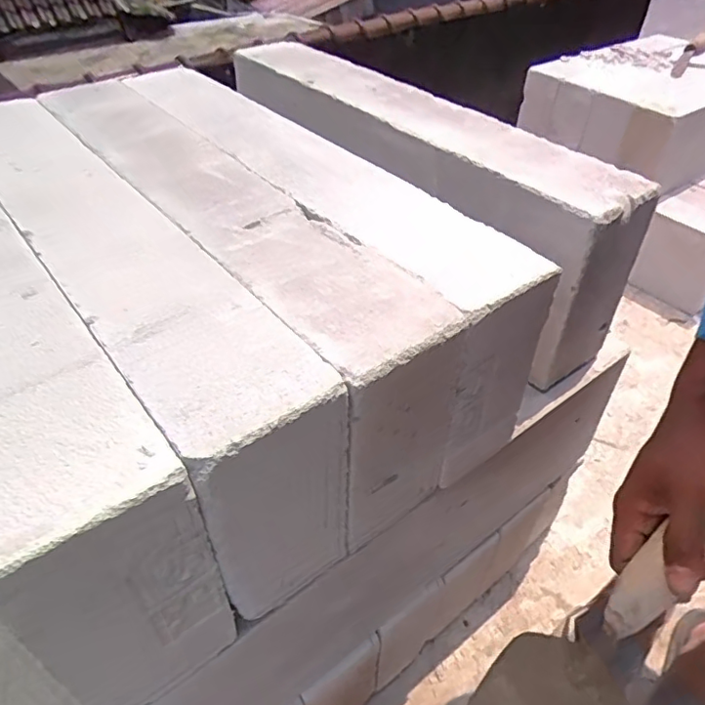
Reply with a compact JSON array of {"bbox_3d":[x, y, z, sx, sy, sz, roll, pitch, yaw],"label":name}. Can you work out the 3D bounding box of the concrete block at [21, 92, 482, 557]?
[{"bbox_3d":[-0.131,-0.085,0.560,0.104,0.176,0.588,-27,48,-28],"label":"concrete block"}]

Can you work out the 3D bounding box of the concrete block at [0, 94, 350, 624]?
[{"bbox_3d":[-0.208,-0.038,0.512,0.100,0.186,0.553,-28,48,-28],"label":"concrete block"}]

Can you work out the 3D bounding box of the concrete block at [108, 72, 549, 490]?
[{"bbox_3d":[-0.066,-0.128,0.613,0.107,0.183,0.591,-27,48,-27],"label":"concrete block"}]

